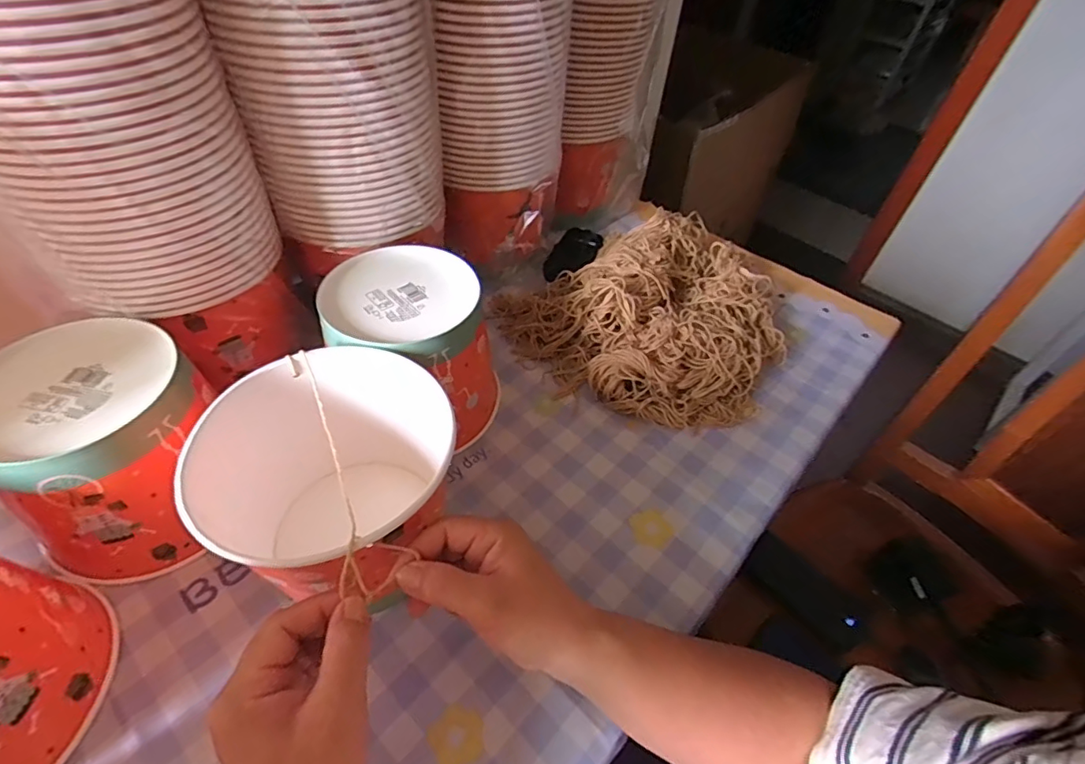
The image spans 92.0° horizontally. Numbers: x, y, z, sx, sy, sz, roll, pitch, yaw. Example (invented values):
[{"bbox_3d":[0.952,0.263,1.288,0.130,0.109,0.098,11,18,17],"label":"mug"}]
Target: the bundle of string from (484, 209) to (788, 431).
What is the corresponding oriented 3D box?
[{"bbox_3d":[0.133,-0.075,0.578,0.297,0.074,0.267,-26,55,-25],"label":"bundle of string"}]

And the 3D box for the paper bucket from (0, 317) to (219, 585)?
[{"bbox_3d":[-0.319,0.053,0.386,0.135,0.130,0.134,3,48,-3],"label":"paper bucket"}]

